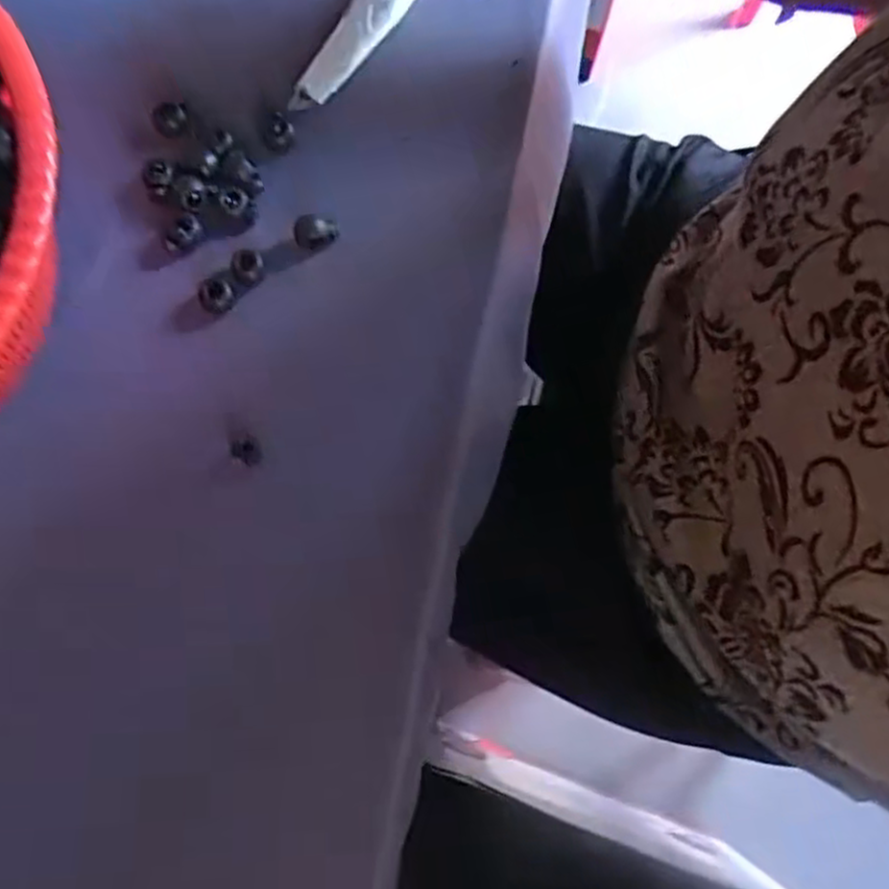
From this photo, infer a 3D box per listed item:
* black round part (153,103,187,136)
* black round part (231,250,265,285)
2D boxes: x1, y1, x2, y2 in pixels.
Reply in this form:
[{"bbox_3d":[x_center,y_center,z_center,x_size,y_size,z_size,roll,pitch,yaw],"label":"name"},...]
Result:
[{"bbox_3d":[-0.127,-0.150,0.341,0.017,0.008,0.015,4,76,0],"label":"black round part"},{"bbox_3d":[-0.086,-0.079,0.324,0.013,0.011,0.013,0,76,-1],"label":"black round part"}]

